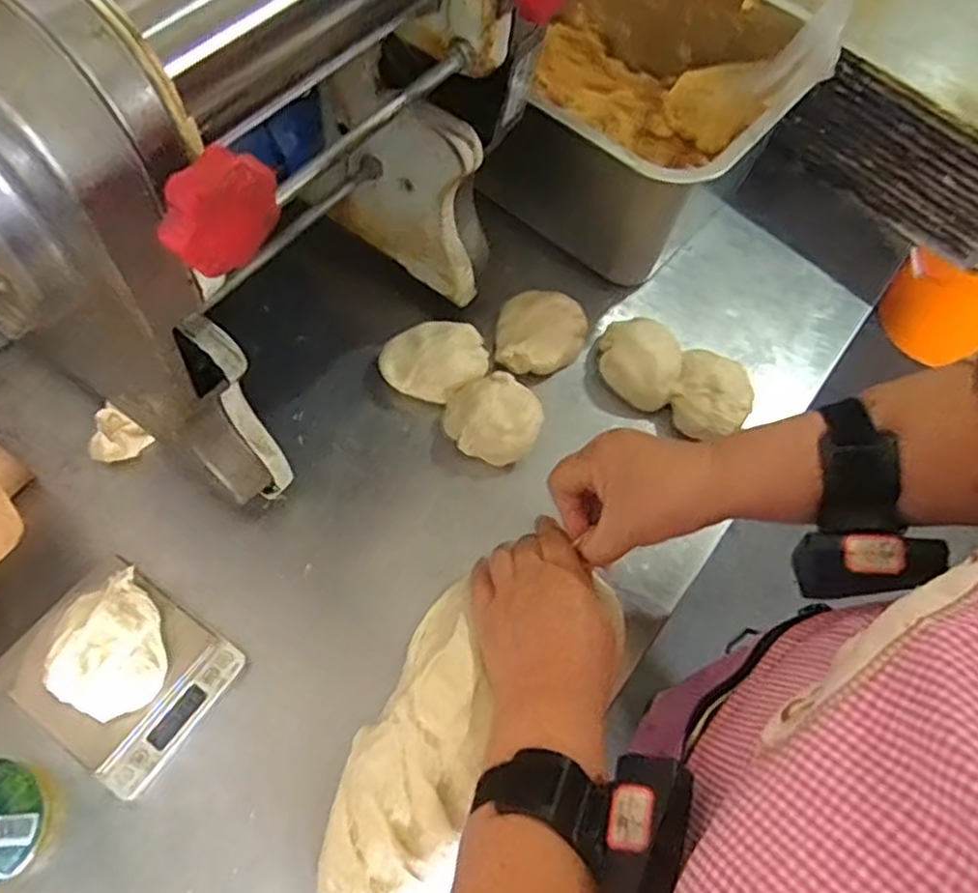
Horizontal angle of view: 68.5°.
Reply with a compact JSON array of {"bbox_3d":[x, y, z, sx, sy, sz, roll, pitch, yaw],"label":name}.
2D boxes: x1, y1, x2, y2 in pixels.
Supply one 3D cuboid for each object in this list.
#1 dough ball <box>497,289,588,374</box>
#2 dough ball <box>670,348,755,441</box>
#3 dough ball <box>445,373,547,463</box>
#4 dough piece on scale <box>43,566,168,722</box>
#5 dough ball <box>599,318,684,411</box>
[{"bbox_3d":[0.044,-0.096,0.603,0.073,0.031,0.071,2,63,-4],"label":"dough ball"},{"bbox_3d":[0.181,-0.039,0.586,0.058,0.044,0.072,19,63,5],"label":"dough ball"},{"bbox_3d":[0.003,-0.022,0.559,0.072,0.042,0.058,23,62,9],"label":"dough ball"},{"bbox_3d":[-0.237,0.125,0.447,0.061,0.057,0.080,-19,66,-14],"label":"dough piece on scale"},{"bbox_3d":[0.124,-0.070,0.592,0.070,0.041,0.056,29,64,10],"label":"dough ball"}]

